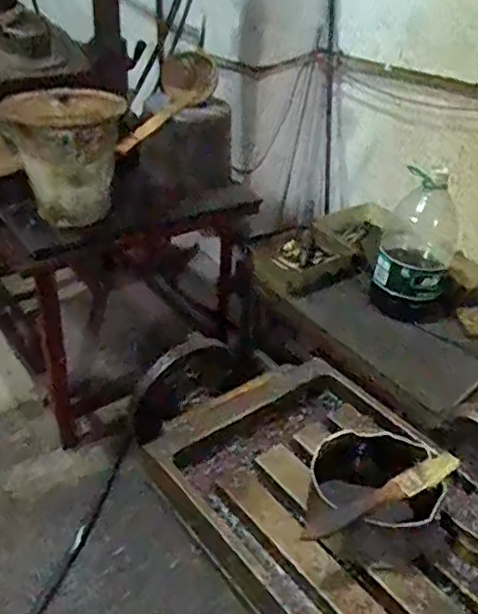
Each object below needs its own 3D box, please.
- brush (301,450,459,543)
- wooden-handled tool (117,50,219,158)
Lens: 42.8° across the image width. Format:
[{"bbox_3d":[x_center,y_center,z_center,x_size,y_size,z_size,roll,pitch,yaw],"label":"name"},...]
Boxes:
[{"bbox_3d":[0.117,0.150,0.481,0.151,0.012,0.020,-18,42,-28],"label":"brush"},{"bbox_3d":[-0.184,-0.499,1.471,0.121,0.074,0.455,18,56,19],"label":"wooden-handled tool"}]

